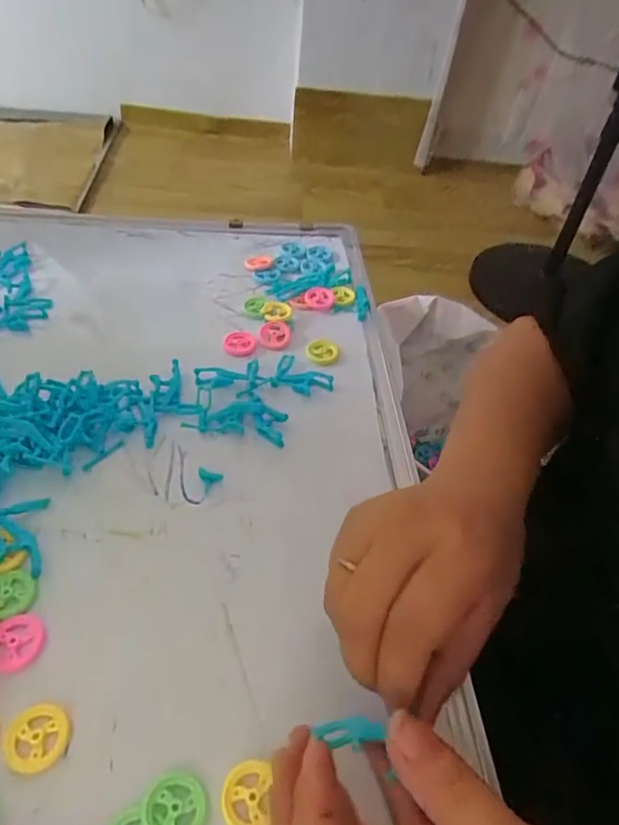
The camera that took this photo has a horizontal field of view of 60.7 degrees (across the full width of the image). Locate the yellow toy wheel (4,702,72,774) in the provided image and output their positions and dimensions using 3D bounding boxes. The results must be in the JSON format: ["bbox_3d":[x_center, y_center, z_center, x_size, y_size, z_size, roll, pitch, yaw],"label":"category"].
[{"bbox_3d":[-0.135,0.162,0.264,0.029,0.006,0.029,4,46,-4],"label":"yellow toy wheel"}]

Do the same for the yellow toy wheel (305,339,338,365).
[{"bbox_3d":[0.011,-0.056,0.482,0.029,0.005,0.030,4,46,-4],"label":"yellow toy wheel"}]

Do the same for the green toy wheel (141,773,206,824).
[{"bbox_3d":[-0.063,0.184,0.245,0.028,0.004,0.029,4,46,-4],"label":"green toy wheel"}]

